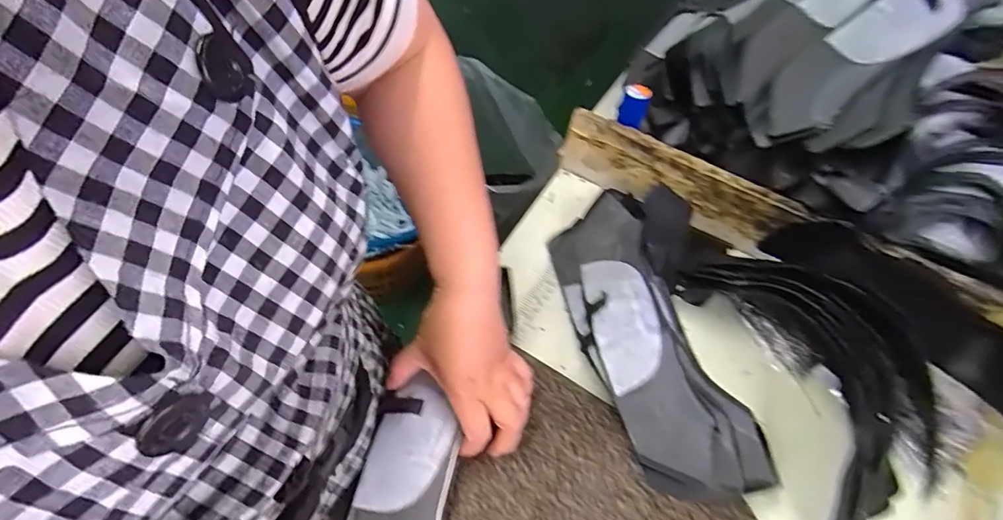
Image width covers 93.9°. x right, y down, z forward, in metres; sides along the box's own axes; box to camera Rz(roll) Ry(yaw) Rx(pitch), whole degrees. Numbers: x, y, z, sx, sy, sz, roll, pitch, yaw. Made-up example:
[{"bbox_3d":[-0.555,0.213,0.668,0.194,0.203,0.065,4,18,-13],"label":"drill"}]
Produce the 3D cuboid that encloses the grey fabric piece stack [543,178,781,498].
[{"bbox_3d":[0.147,0.047,0.475,0.161,0.058,0.345,1,56,-4],"label":"grey fabric piece stack"}]

